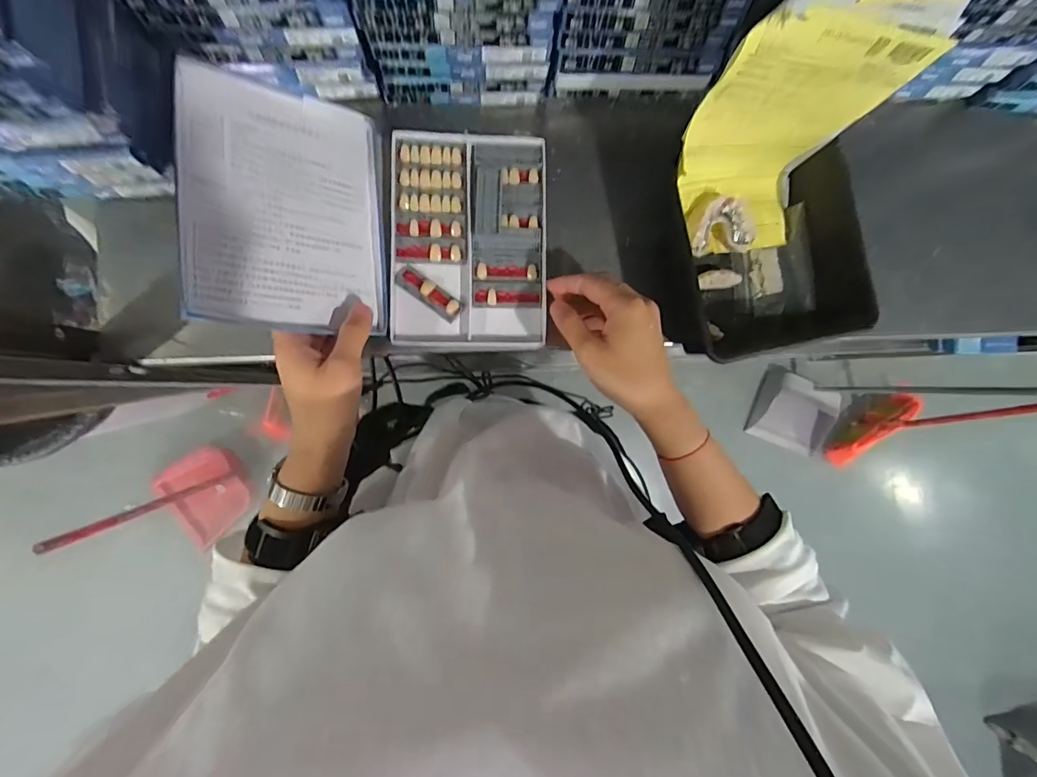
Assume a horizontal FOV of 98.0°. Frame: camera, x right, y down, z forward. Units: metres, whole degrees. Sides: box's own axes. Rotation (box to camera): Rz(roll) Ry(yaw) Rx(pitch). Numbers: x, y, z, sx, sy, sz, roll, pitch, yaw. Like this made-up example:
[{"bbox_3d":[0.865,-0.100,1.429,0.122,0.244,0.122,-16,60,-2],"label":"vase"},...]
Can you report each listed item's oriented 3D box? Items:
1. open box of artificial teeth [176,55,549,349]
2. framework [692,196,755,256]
[{"bbox_3d":[-0.106,-0.139,0.363,0.263,0.084,0.195,2,89,-6],"label":"open box of artificial teeth"},{"bbox_3d":[0.184,-0.146,0.411,0.060,0.029,0.044,-10,90,-6],"label":"framework"}]

